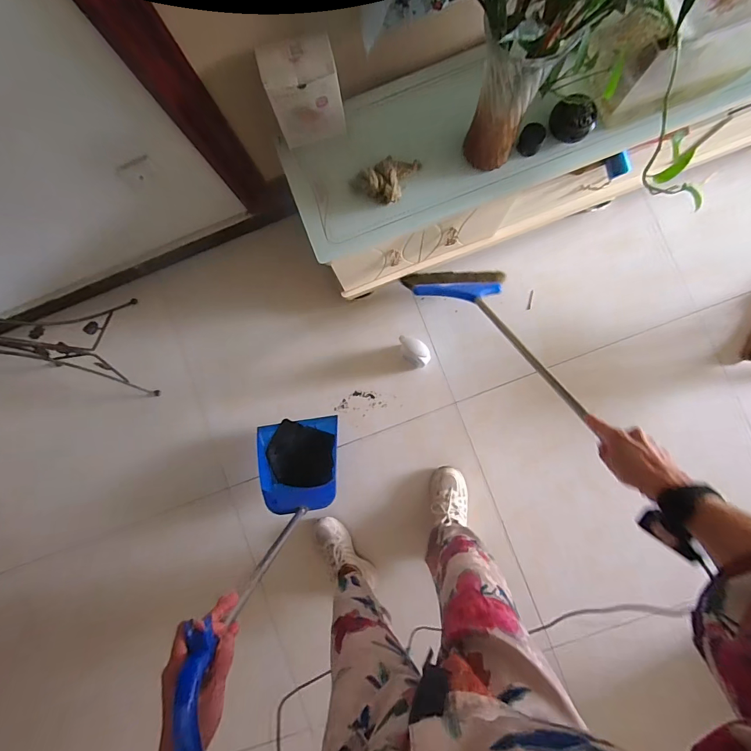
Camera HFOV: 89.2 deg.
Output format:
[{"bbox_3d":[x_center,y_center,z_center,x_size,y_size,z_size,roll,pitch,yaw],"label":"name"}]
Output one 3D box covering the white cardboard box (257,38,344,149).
[{"bbox_3d":[-0.140,-0.562,0.759,0.145,0.146,0.098,-17,85,4],"label":"white cardboard box"}]

